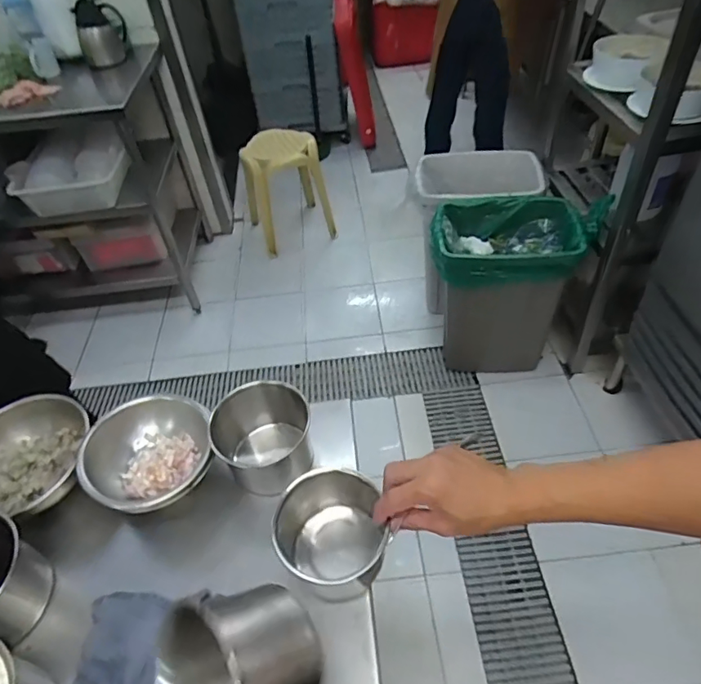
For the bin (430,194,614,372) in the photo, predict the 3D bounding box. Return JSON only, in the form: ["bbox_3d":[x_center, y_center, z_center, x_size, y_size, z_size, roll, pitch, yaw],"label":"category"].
[{"bbox_3d":[0.508,-0.162,1.676,0.490,0.559,0.282,-2,47,5],"label":"bin"}]

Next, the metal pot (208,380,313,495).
[{"bbox_3d":[-0.108,0.122,0.641,0.108,0.116,0.112,-3,47,3],"label":"metal pot"}]

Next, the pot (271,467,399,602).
[{"bbox_3d":[-0.017,0.209,0.546,0.119,0.103,0.105,-23,49,-15],"label":"pot"}]

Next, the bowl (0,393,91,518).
[{"bbox_3d":[-0.410,0.145,0.648,0.137,0.061,0.157,11,50,16],"label":"bowl"}]

